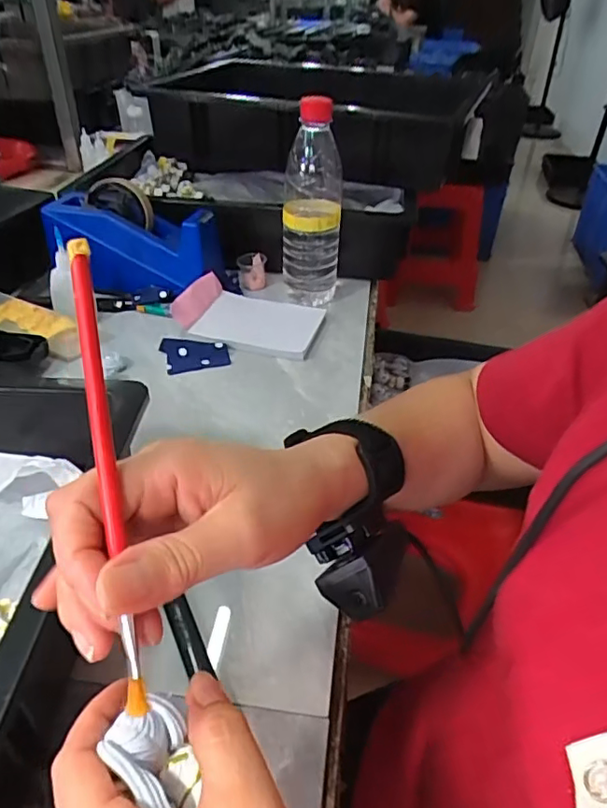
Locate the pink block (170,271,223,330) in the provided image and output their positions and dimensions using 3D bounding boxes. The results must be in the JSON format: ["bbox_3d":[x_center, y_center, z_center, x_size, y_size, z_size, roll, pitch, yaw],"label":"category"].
[{"bbox_3d":[-0.117,-0.114,0.615,0.020,0.031,0.071,8,48,49],"label":"pink block"}]

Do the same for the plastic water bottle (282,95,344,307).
[{"bbox_3d":[0.011,-0.207,0.604,0.061,0.210,0.061,4,38,1],"label":"plastic water bottle"}]

